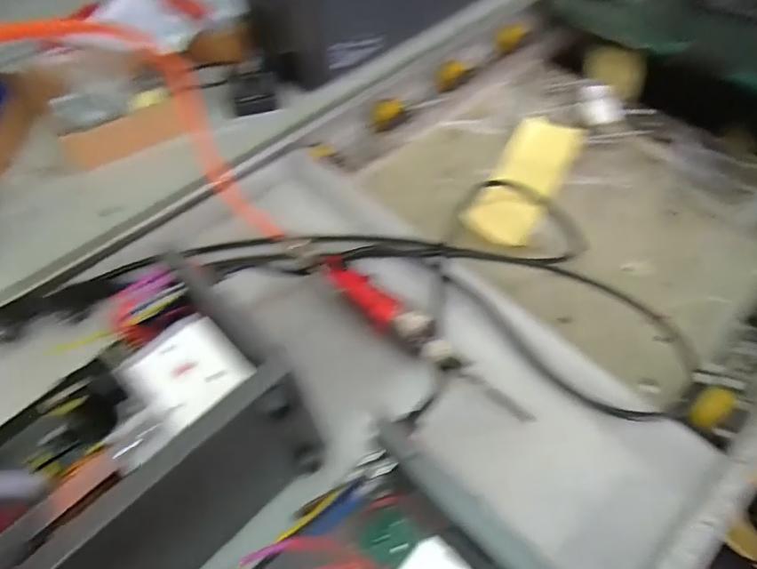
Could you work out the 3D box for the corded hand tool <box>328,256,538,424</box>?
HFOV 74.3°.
[{"bbox_3d":[0.031,0.049,0.474,0.245,0.039,0.039,36,63,26],"label":"corded hand tool"}]

